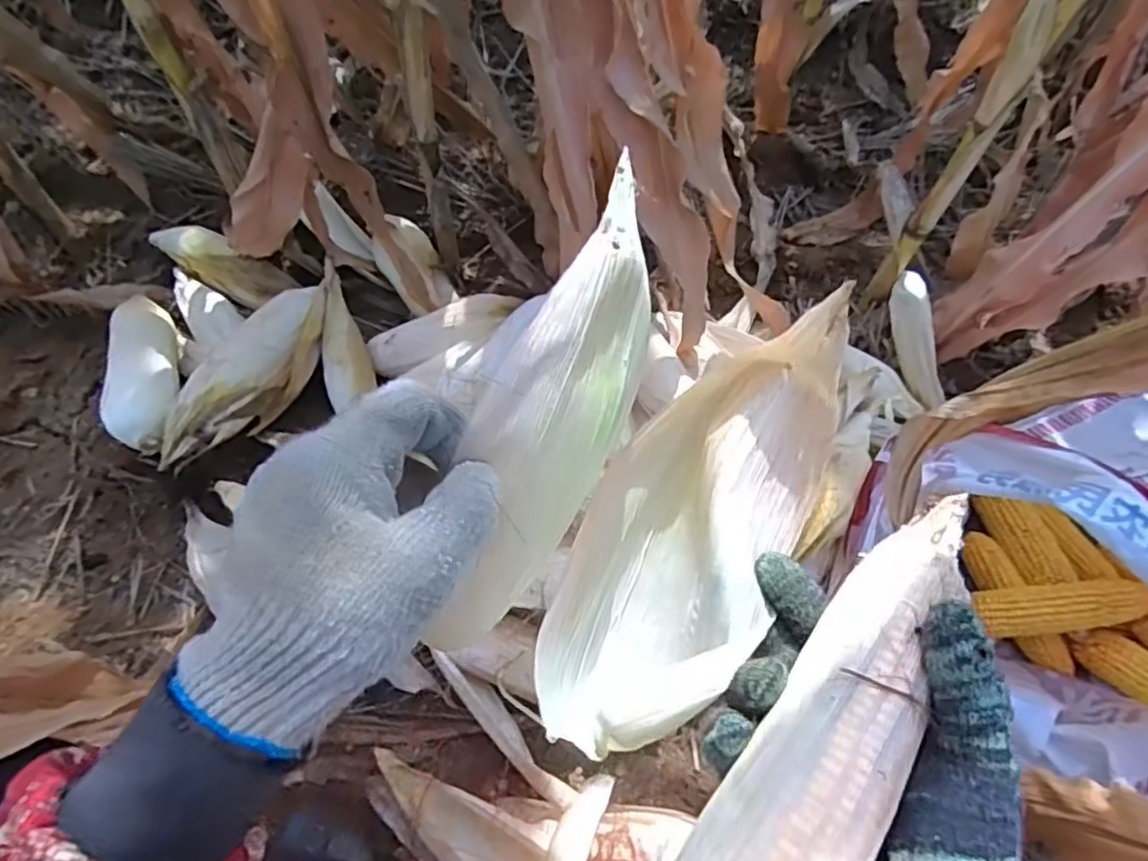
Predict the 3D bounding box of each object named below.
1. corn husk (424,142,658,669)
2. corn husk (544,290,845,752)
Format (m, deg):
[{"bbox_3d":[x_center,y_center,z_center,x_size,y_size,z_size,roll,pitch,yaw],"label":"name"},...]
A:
[{"bbox_3d":[-0.012,-0.001,0.289,0.053,0.060,0.221,20,98,10],"label":"corn husk"},{"bbox_3d":[0.057,0.049,0.328,0.096,0.057,0.240,33,96,16],"label":"corn husk"}]

